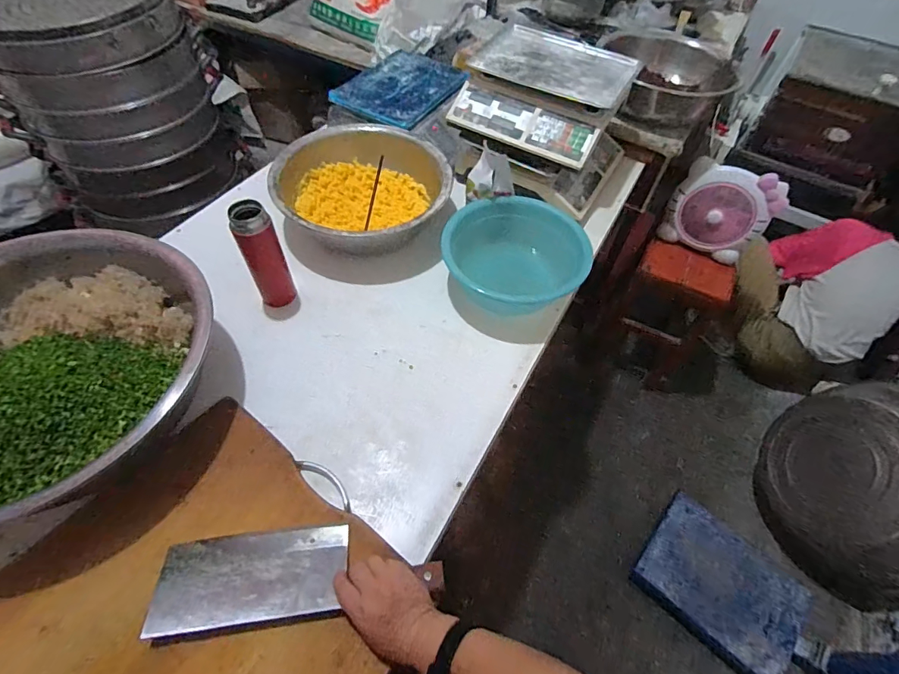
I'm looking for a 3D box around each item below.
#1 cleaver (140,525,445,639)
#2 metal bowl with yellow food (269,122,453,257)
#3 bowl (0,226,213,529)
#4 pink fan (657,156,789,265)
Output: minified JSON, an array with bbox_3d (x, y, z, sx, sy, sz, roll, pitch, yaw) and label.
[{"bbox_3d":[-0.186,0.295,0.554,0.344,0.034,0.105,-4,55,-4],"label":"cleaver"},{"bbox_3d":[-0.178,-0.301,0.926,0.343,0.110,0.322,2,55,-3],"label":"metal bowl with yellow food"},{"bbox_3d":[-0.581,0.045,0.632,0.469,0.126,0.448,2,55,-2],"label":"bowl"},{"bbox_3d":[0.766,-0.356,1.253,0.258,0.232,0.084,29,58,16],"label":"pink fan"}]

